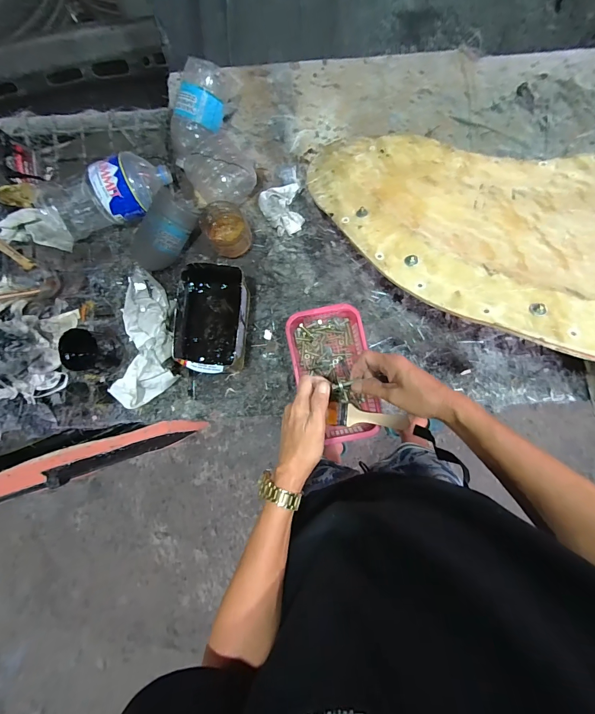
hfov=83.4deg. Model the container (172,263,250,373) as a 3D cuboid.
[{"bbox_3d":[-0.148,-0.065,0.590,0.116,0.110,0.173,5,89,1],"label":"container"}]

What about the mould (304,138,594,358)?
[{"bbox_3d":[0.596,-0.181,0.434,1.141,0.031,0.444,-1,63,7],"label":"mould"}]

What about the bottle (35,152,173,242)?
[{"bbox_3d":[-0.345,-0.295,0.617,0.225,0.109,0.105,-14,89,1],"label":"bottle"}]

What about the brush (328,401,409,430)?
[{"bbox_3d":[0.119,0.103,0.570,0.133,0.013,0.039,3,89,21],"label":"brush"}]

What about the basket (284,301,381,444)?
[{"bbox_3d":[0.063,0.028,0.597,0.131,0.060,0.231,-11,89,1],"label":"basket"}]

